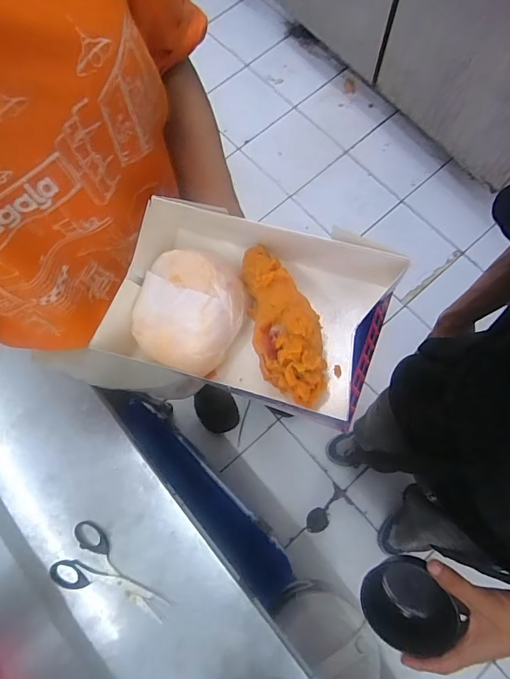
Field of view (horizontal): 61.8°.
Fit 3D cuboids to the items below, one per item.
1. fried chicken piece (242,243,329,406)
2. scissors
[{"bbox_3d":[0.022,-0.014,0.282,0.048,0.034,0.122,-10,73,-1],"label":"fried chicken piece"},{"bbox_3d":[-0.172,0.291,0.522,0.146,0.008,0.075,26,76,9],"label":"scissors"}]

